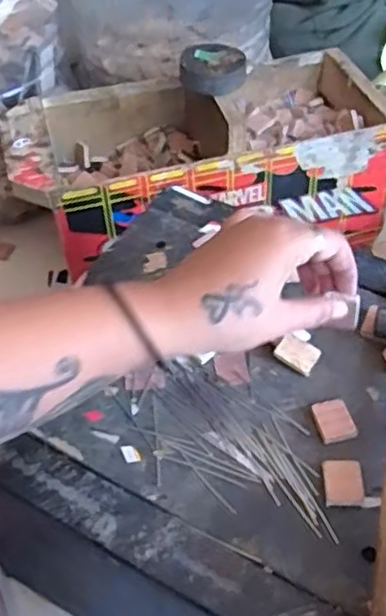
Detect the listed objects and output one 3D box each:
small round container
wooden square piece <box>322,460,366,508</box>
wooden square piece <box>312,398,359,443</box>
[{"bbox_3d":[0.019,-0.226,0.631,0.060,0.020,0.061,2,49,4],"label":"small round container"},{"bbox_3d":[0.082,0.096,0.366,0.022,0.005,0.025,0,49,2],"label":"wooden square piece"},{"bbox_3d":[0.082,0.066,0.390,0.021,0.006,0.026,-15,50,-10],"label":"wooden square piece"}]

